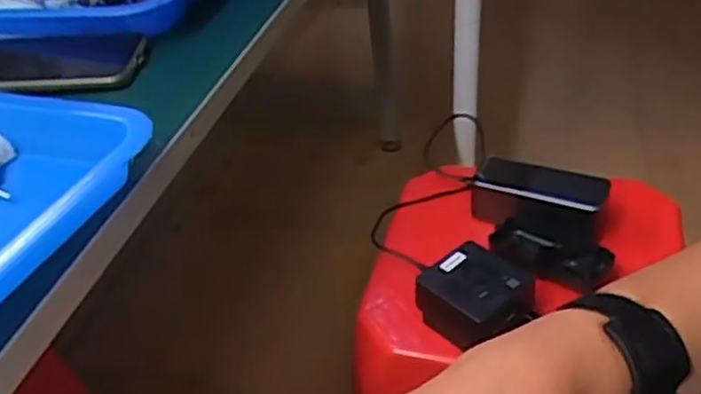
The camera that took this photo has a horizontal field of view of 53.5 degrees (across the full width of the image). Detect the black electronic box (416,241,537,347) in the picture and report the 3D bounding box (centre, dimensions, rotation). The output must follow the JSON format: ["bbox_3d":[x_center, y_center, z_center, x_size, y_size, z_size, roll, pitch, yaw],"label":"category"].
[{"bbox_3d":[0.107,0.088,0.597,0.079,0.054,0.076,-28,41,-25],"label":"black electronic box"}]

